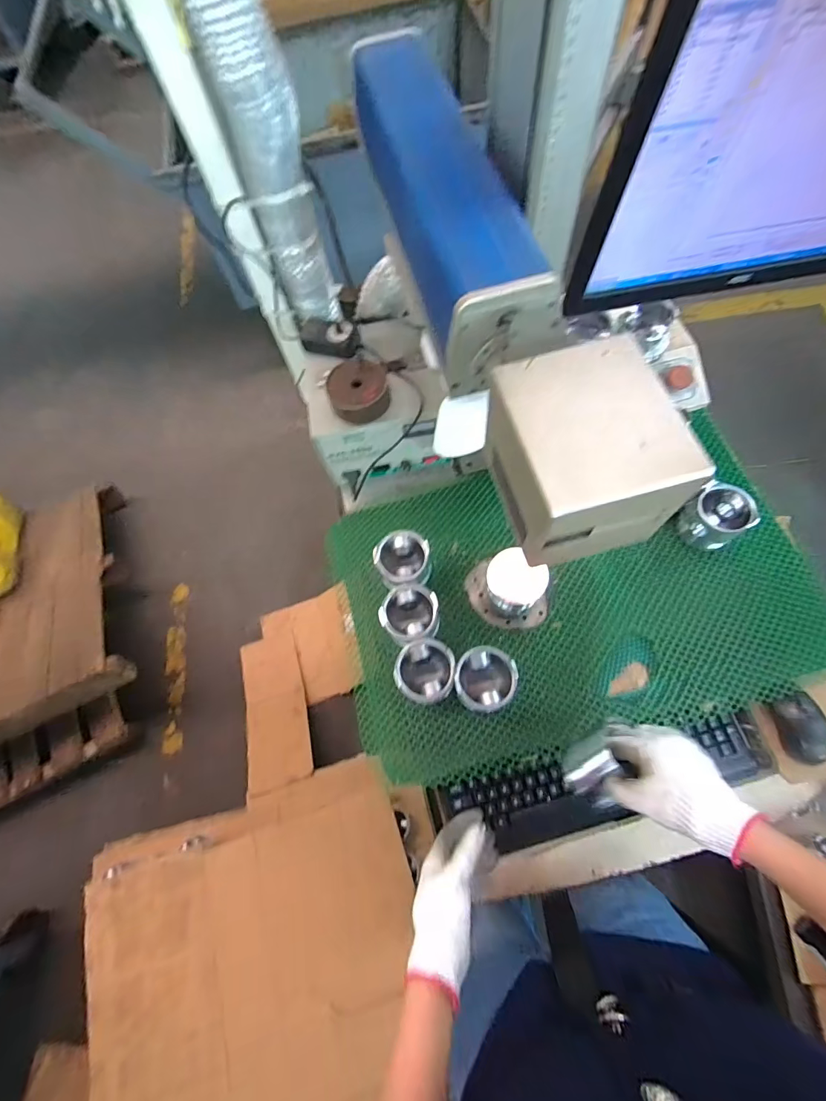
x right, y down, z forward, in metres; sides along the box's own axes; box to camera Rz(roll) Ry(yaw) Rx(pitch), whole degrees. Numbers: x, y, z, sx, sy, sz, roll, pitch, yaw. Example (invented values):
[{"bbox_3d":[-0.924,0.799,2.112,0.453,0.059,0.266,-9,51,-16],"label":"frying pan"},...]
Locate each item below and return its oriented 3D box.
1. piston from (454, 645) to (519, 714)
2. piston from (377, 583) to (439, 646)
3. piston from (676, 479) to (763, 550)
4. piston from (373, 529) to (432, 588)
[{"bbox_3d":[0.091,0.168,0.564,0.073,0.070,0.075,-1,67,3],"label":"piston"},{"bbox_3d":[-0.003,0.094,0.607,0.074,0.078,0.074,-1,67,3],"label":"piston"},{"bbox_3d":[0.444,-0.052,0.636,0.079,0.080,0.079,-29,68,-9],"label":"piston"},{"bbox_3d":[-0.014,0.019,0.644,0.077,0.073,0.072,28,71,14],"label":"piston"}]

